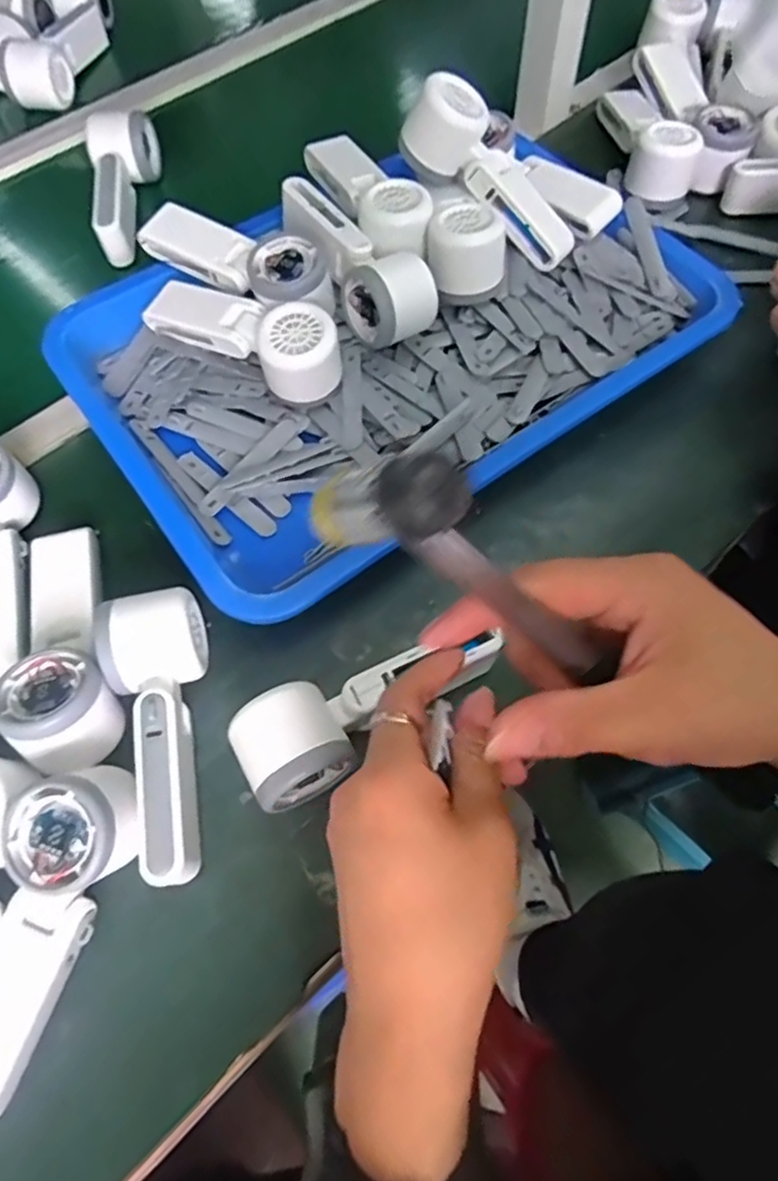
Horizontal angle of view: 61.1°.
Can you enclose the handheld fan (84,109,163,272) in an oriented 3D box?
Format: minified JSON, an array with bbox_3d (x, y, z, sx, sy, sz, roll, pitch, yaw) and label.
[{"bbox_3d":[-0.245,-0.383,0.621,0.063,0.047,0.160,-13,63,-5],"label":"handheld fan"}]

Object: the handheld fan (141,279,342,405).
[{"bbox_3d":[-0.107,-0.192,0.494,0.167,0.056,0.065,36,69,18],"label":"handheld fan"}]

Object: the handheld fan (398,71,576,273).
[{"bbox_3d":[0.084,-0.331,0.533,0.164,0.054,0.055,40,68,-11],"label":"handheld fan"}]

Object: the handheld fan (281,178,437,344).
[{"bbox_3d":[-0.026,-0.254,0.513,0.055,0.064,0.161,-31,66,-14],"label":"handheld fan"}]

